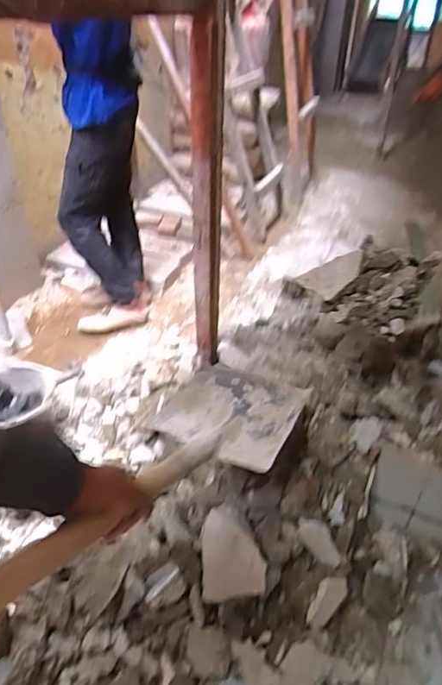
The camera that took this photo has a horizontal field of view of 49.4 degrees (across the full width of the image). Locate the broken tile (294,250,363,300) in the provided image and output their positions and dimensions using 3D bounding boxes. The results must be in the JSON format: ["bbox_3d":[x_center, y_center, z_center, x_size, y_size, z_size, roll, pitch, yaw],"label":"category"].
[{"bbox_3d":[0.262,-0.152,1.132,0.161,0.077,0.025,-26,1,30],"label":"broken tile"}]

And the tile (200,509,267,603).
[{"bbox_3d":[0.022,0.410,0.913,0.119,0.160,0.015,-1,-5,10],"label":"tile"}]

